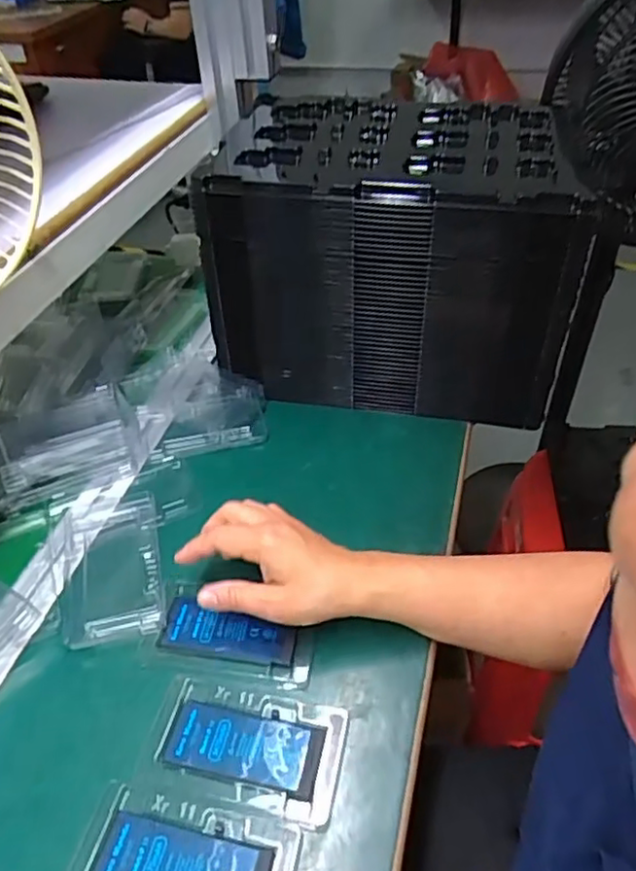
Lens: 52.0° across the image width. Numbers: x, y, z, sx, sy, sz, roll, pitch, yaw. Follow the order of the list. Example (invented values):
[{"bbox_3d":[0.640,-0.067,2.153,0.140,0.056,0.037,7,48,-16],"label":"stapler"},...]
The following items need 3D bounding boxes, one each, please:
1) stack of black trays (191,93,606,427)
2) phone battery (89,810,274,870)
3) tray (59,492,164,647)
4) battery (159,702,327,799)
[{"bbox_3d":[0.076,-0.178,0.667,0.334,0.239,0.218,11,44,9],"label":"stack of black trays"},{"bbox_3d":[-0.081,0.254,0.382,0.101,0.004,0.044,9,44,8],"label":"phone battery"},{"bbox_3d":[-0.170,0.105,0.534,0.079,0.012,0.136,-9,45,-11],"label":"tray"},{"bbox_3d":[-0.050,0.205,0.434,0.103,0.004,0.044,10,44,9],"label":"battery"}]

